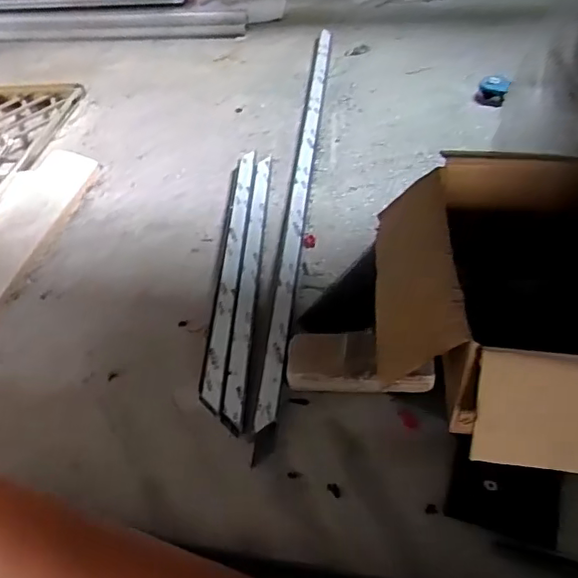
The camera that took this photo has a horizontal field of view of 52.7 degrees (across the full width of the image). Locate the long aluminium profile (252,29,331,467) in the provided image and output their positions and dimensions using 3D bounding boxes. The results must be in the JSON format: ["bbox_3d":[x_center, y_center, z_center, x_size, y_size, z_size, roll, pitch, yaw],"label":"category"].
[{"bbox_3d":[0.031,-0.238,1.172,0.036,0.030,1.215,1,47,8],"label":"long aluminium profile"}]

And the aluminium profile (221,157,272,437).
[{"bbox_3d":[-0.065,-0.040,0.988,0.031,0.007,0.614,-2,47,5],"label":"aluminium profile"}]

